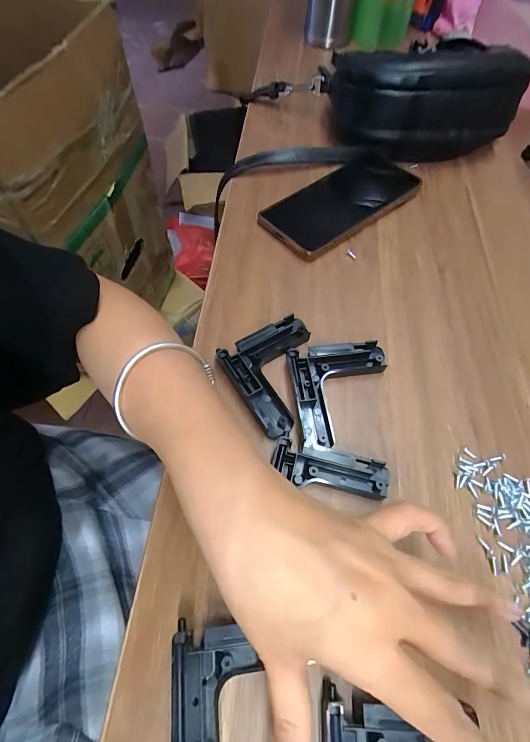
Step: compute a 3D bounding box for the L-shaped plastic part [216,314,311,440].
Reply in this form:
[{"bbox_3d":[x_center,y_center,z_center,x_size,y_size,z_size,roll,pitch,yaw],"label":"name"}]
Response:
[{"bbox_3d":[0.013,0.001,0.260,0.071,0.011,0.076,-26,64,-14],"label":"L-shaped plastic part"}]

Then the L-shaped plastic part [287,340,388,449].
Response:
[{"bbox_3d":[0.057,0.015,0.255,0.071,0.009,0.074,-6,61,-4],"label":"L-shaped plastic part"}]

